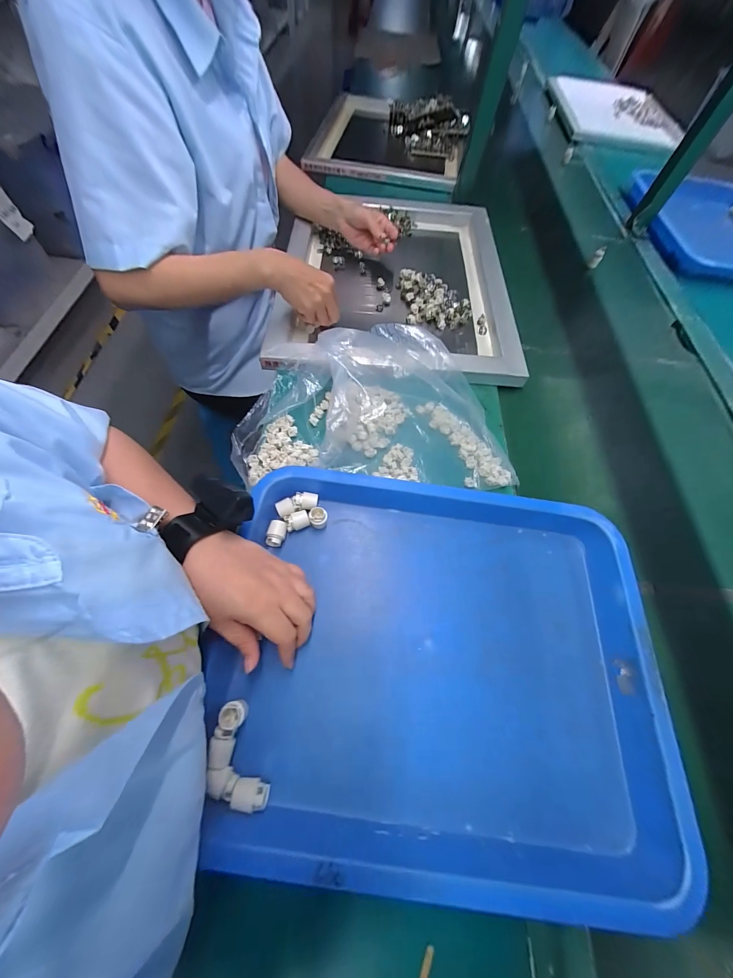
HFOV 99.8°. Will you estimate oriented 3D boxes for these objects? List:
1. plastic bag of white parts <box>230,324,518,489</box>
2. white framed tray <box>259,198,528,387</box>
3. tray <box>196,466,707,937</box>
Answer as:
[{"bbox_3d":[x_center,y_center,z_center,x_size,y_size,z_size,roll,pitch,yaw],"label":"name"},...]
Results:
[{"bbox_3d":[0.007,-0.119,0.428,0.353,0.061,0.225,0,65,-4],"label":"plastic bag of white parts"},{"bbox_3d":[0.048,-0.403,0.582,0.410,0.037,0.530,2,65,-3],"label":"white framed tray"},{"bbox_3d":[0.068,0.160,0.325,0.416,0.068,0.335,8,65,0],"label":"tray"}]

